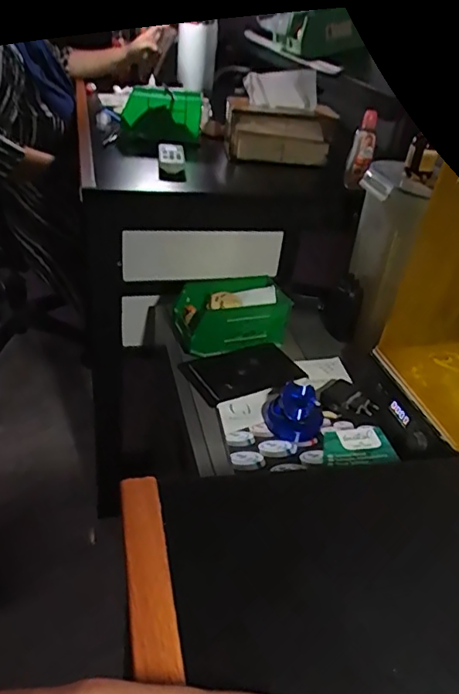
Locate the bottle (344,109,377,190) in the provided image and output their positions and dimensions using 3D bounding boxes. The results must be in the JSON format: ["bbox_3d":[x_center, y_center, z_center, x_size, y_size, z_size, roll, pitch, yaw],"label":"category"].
[{"bbox_3d":[0.223,-0.332,0.921,0.037,0.123,0.024,10,34,4],"label":"bottle"}]

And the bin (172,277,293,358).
[{"bbox_3d":[0.002,-0.051,0.861,0.167,0.072,0.104,-6,36,-19],"label":"bin"}]

